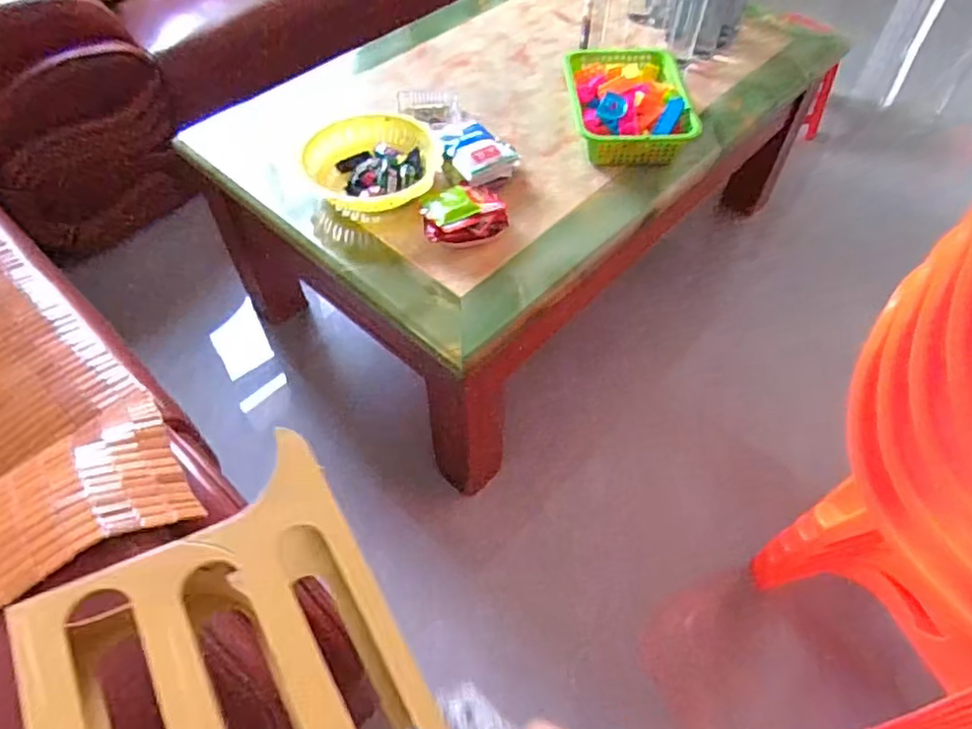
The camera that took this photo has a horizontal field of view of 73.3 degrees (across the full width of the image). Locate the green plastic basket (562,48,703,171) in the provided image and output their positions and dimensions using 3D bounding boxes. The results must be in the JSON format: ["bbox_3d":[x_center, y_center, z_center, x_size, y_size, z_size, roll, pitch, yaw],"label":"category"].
[{"bbox_3d":[0.265,-0.502,1.239,0.221,0.087,0.308,-2,54,-2],"label":"green plastic basket"}]

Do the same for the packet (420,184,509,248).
[{"bbox_3d":[-0.036,-0.248,1.077,0.137,0.038,0.126,-9,55,-7],"label":"packet"}]

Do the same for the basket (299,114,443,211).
[{"bbox_3d":[-0.201,-0.356,1.155,0.241,0.059,0.212,1,54,0],"label":"basket"}]

